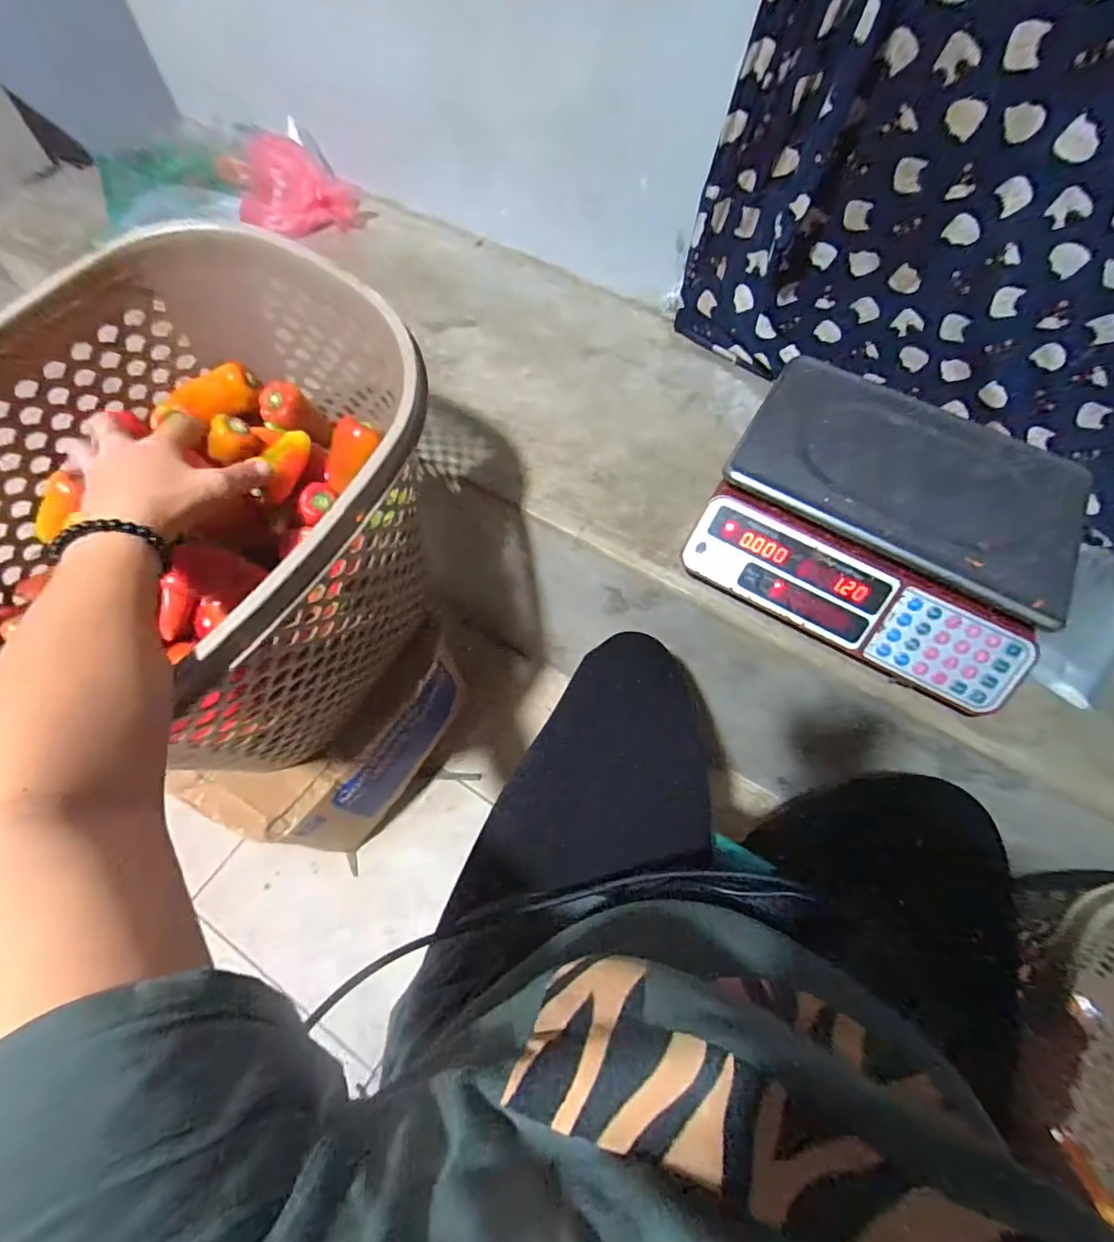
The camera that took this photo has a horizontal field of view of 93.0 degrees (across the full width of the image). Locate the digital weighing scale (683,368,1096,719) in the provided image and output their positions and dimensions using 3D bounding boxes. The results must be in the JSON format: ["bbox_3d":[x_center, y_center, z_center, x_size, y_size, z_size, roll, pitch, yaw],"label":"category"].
[{"bbox_3d":[0.360,-0.114,0.579,0.352,0.105,0.297,30,67,12],"label":"digital weighing scale"}]

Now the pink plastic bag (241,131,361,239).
[{"bbox_3d":[-0.419,-0.714,0.870,0.173,0.092,0.149,-8,65,-6],"label":"pink plastic bag"}]

